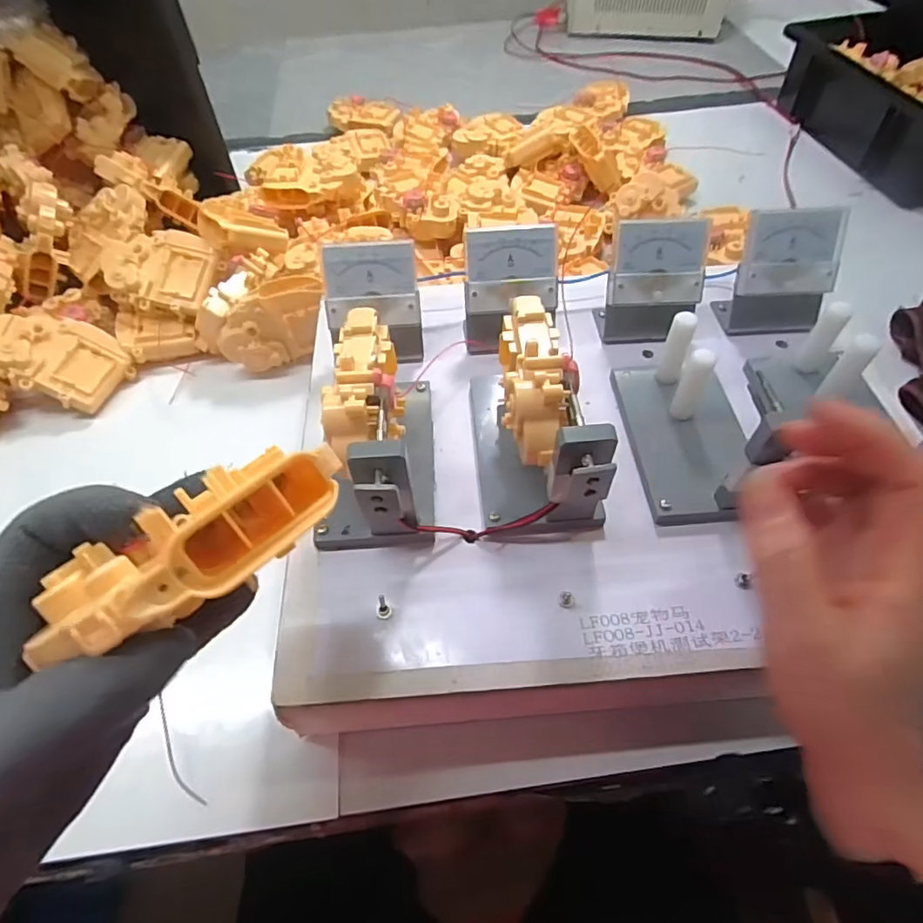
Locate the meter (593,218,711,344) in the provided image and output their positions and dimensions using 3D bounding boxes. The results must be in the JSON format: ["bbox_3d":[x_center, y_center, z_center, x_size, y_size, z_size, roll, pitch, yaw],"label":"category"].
[{"bbox_3d":[0.135,-0.124,0.383,0.065,0.074,0.044,0,55,3],"label":"meter"}]

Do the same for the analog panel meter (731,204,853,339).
[{"bbox_3d":[0.229,-0.131,0.385,0.065,0.079,0.041,-4,55,-1],"label":"analog panel meter"}]

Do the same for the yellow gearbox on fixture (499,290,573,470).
[{"bbox_3d":[0.038,-0.047,0.298,0.032,0.031,0.096,-2,55,1],"label":"yellow gearbox on fixture"}]

